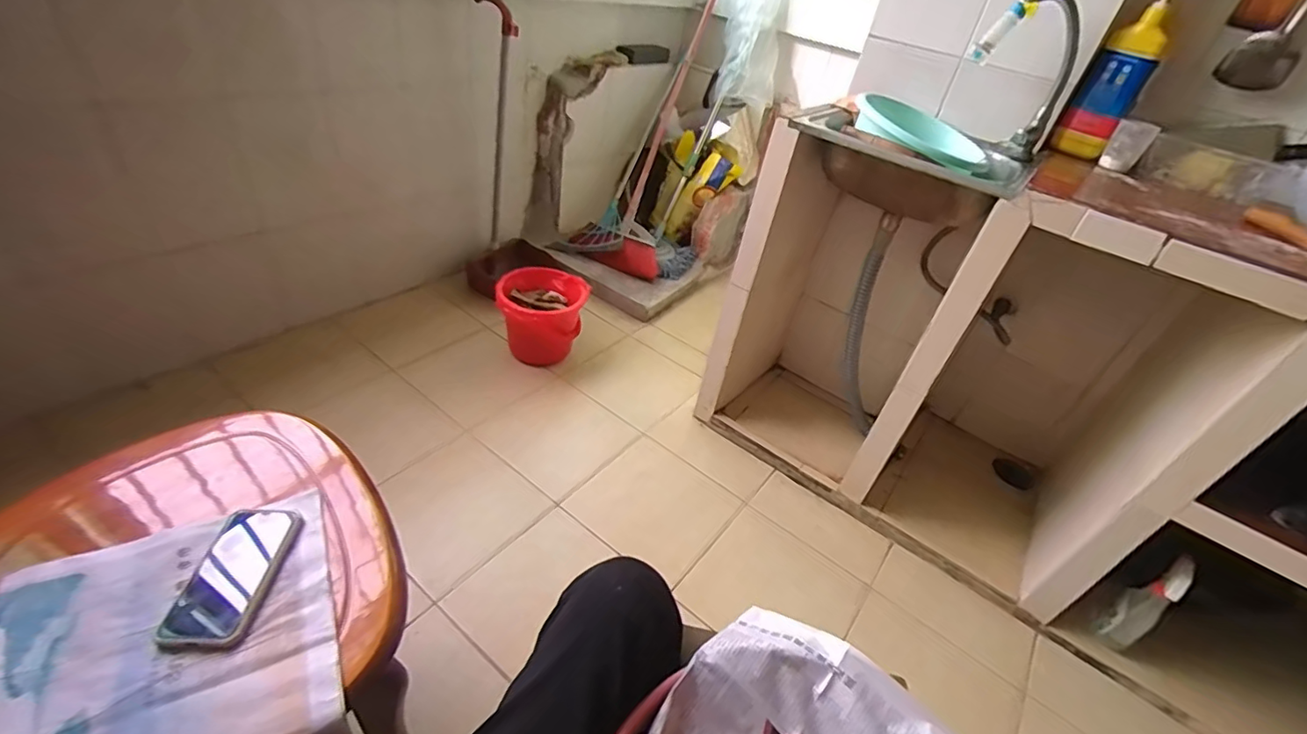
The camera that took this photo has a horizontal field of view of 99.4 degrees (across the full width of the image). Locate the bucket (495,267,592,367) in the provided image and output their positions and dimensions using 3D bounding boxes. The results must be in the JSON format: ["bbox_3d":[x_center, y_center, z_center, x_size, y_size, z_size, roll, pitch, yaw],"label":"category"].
[{"bbox_3d":[-0.309,-0.144,1.574,0.228,0.184,0.237,7,38,-5],"label":"bucket"}]

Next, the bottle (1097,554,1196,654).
[{"bbox_3d":[0.949,0.463,1.069,0.093,0.236,0.070,-10,43,-25],"label":"bottle"}]

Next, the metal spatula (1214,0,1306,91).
[{"bbox_3d":[1.062,-0.627,0.872,0.090,0.347,0.051,36,45,29],"label":"metal spatula"}]

